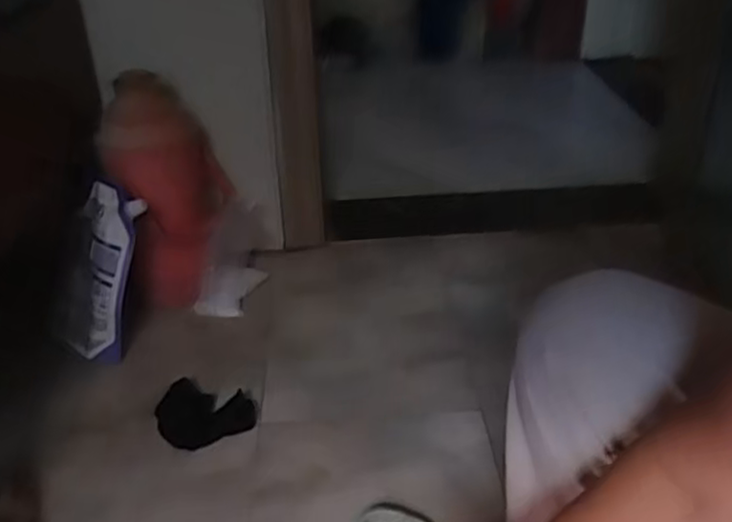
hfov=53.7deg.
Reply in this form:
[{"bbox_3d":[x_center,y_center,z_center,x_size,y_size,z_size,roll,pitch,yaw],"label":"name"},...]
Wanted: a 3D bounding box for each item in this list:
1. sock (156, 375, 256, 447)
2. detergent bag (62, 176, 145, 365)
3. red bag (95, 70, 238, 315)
[{"bbox_3d":[-0.207,0.199,0.928,0.112,0.034,0.087,10,34,14],"label":"sock"},{"bbox_3d":[-0.372,0.020,1.029,0.126,0.255,0.033,17,12,39],"label":"detergent bag"},{"bbox_3d":[-0.299,-0.108,1.106,0.173,0.349,0.172,-8,34,-13],"label":"red bag"}]

